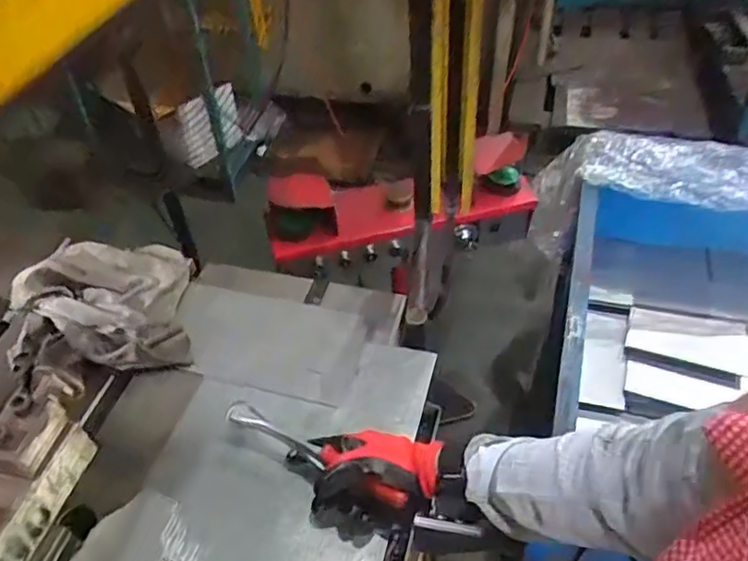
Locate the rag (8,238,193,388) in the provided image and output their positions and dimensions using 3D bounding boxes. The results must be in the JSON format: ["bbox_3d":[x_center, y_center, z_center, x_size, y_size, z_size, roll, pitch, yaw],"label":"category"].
[{"bbox_3d":[-0.342,0.026,0.762,0.219,0.070,0.183,-7,46,-2],"label":"rag"}]

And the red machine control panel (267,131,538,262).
[{"bbox_3d":[0.064,-0.166,1.263,0.545,0.154,0.160,-10,46,-4],"label":"red machine control panel"}]

